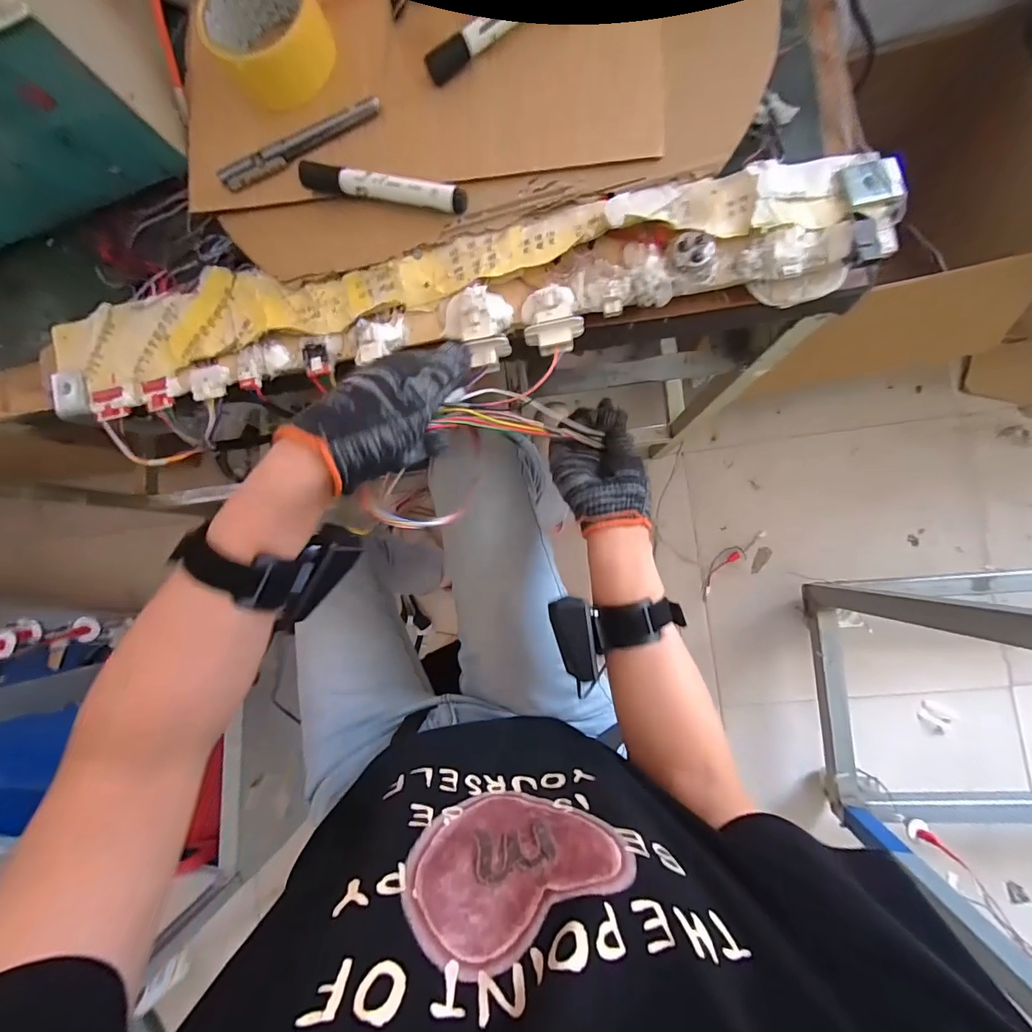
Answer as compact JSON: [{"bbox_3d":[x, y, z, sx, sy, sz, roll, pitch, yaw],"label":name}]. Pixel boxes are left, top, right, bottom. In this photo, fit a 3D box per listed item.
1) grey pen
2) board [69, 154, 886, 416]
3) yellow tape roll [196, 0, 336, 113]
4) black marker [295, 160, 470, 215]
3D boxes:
[{"bbox_3d":[-0.173,-0.297,0.355,0.139,0.016,0.014,-19,85,6],"label":"grey pen"},{"bbox_3d":[-0.072,-0.159,0.352,0.692,0.038,0.134,-5,86,7],"label":"board"},{"bbox_3d":[-0.199,-0.383,0.352,0.084,0.040,0.092,0,87,7],"label":"yellow tape roll"},{"bbox_3d":[-0.103,-0.253,0.344,0.130,0.016,0.016,14,89,7],"label":"black marker"}]

